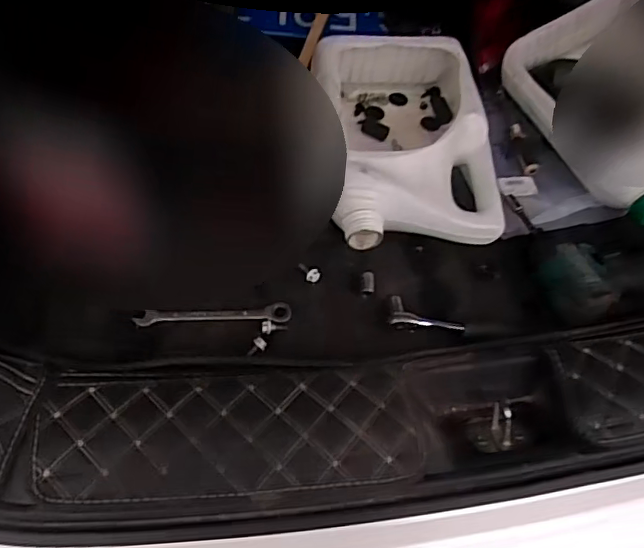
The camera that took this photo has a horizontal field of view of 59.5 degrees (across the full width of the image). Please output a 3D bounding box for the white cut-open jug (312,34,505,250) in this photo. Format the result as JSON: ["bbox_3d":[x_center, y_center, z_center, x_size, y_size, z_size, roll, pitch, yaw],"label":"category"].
[{"bbox_3d":[0.106,-0.168,0.721,0.211,0.093,0.302,-3,57,-6],"label":"white cut-open jug"}]

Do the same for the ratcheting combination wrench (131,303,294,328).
[{"bbox_3d":[-0.118,0.046,0.616,0.166,0.006,0.022,-3,57,-6],"label":"ratcheting combination wrench"}]

